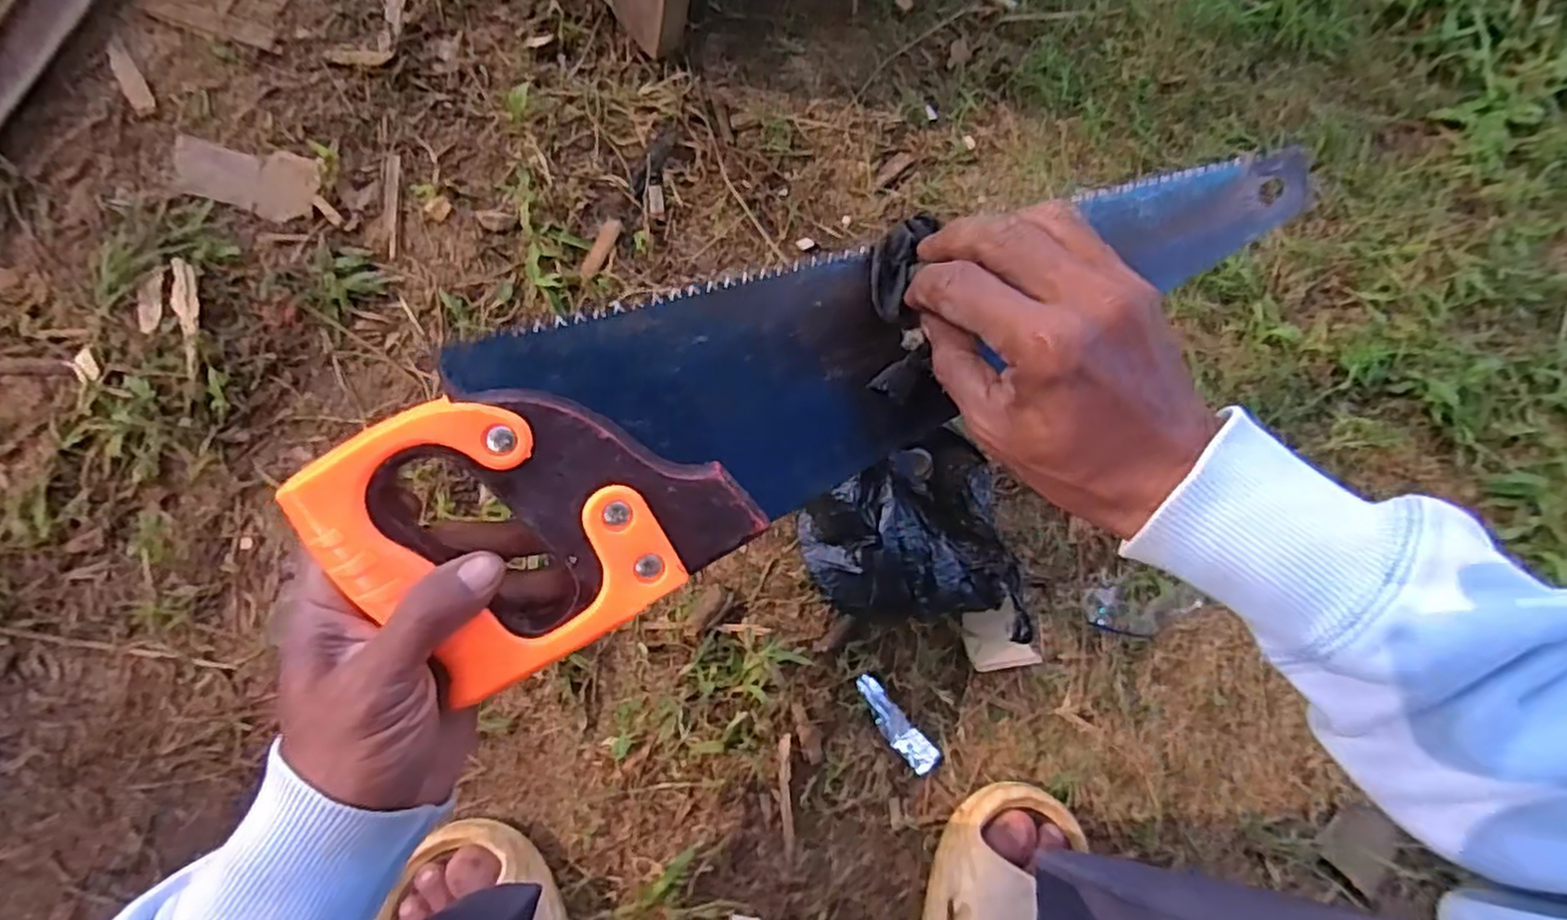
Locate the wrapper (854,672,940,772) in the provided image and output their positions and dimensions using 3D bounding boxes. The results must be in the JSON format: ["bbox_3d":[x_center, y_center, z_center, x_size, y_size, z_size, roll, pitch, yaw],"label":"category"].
[{"bbox_3d":[0.083,0.199,0.543,0.022,0.010,0.085,-42,93,-9],"label":"wrapper"}]

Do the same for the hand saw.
[{"bbox_3d":[0.050,-0.049,0.329,0.485,0.024,0.119,-24,90,-14],"label":"hand saw"}]

